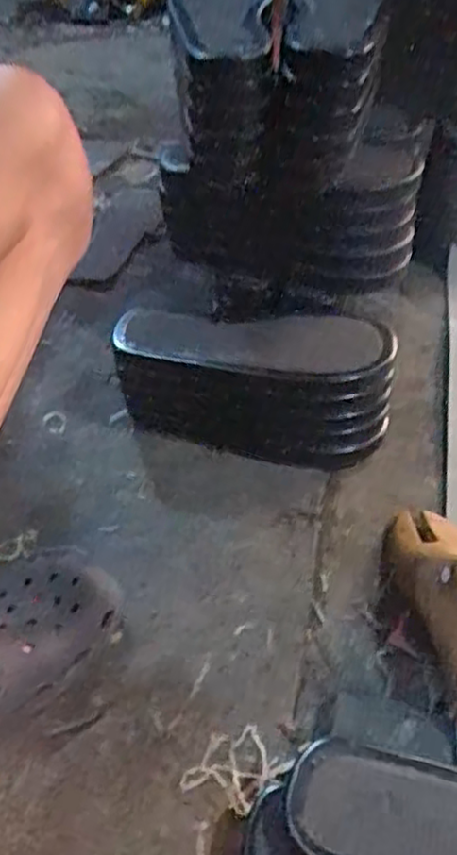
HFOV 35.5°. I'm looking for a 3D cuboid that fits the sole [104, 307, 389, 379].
[{"bbox_3d":[0.026,-0.090,0.687,0.255,0.022,0.118,7,37,12],"label":"sole"}]

